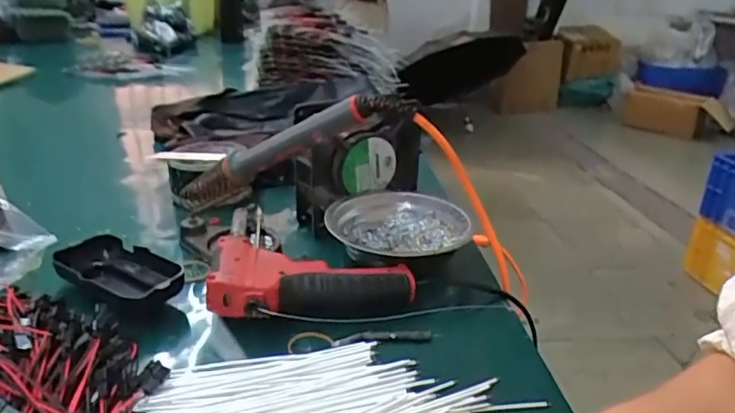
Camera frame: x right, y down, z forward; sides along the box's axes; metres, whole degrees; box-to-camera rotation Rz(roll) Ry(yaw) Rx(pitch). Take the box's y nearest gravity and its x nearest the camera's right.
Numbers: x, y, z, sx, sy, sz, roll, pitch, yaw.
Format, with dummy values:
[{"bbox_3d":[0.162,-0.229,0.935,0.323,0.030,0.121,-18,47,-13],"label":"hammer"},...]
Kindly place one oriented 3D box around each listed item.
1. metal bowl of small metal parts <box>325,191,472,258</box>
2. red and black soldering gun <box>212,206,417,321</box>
[{"bbox_3d":[0.027,0.022,0.513,0.114,0.036,0.117,2,24,-1],"label":"metal bowl of small metal parts"},{"bbox_3d":[-0.041,0.047,0.448,0.147,0.034,0.121,2,24,-2],"label":"red and black soldering gun"}]

